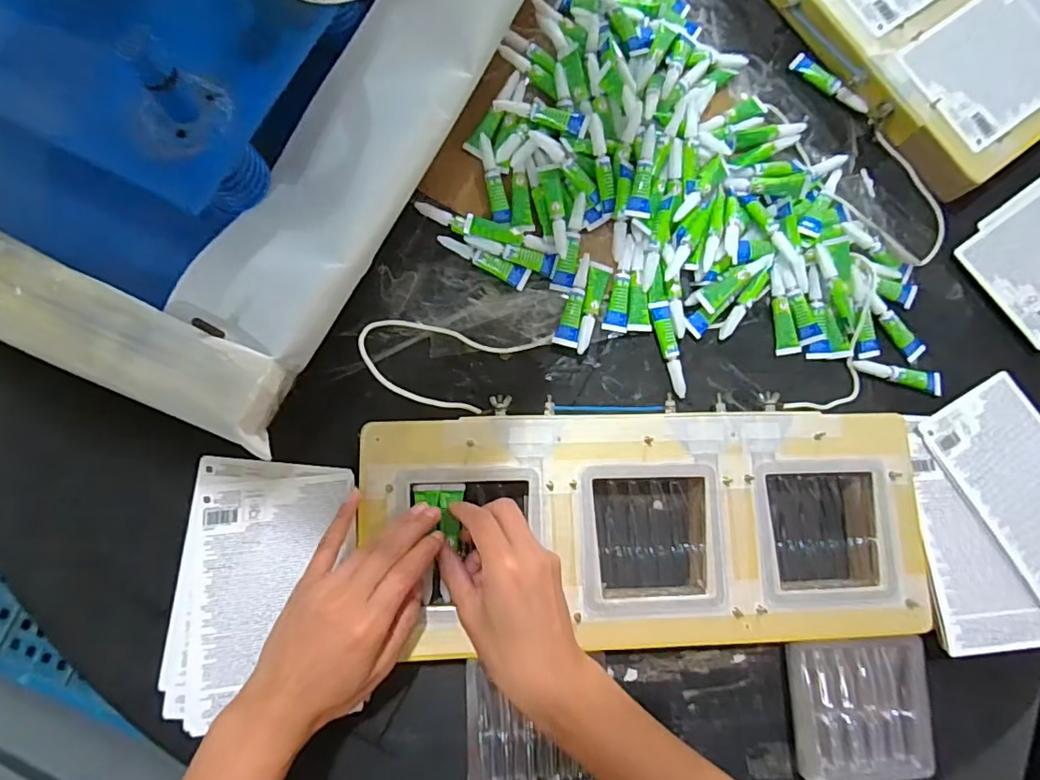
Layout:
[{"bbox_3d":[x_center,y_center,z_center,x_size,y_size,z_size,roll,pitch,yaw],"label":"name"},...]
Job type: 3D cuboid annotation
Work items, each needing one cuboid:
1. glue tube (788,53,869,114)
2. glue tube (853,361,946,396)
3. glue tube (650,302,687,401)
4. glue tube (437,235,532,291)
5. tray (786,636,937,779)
[{"bbox_3d":[0.293,-0.289,0.529,0.015,0.017,0.083,-40,86,-11],"label":"glue tube"},{"bbox_3d":[0.330,-0.012,0.483,0.078,0.007,0.019,12,79,-3],"label":"glue tube"},{"bbox_3d":[0.128,-0.035,0.471,0.016,0.008,0.082,-14,82,-8],"label":"glue tube"},{"bbox_3d":[-0.032,-0.108,0.471,0.081,0.010,0.018,22,79,-1],"label":"glue tube"},{"bbox_3d":[0.260,0.246,0.432,0.101,0.022,0.105,-3,80,-6],"label":"tray"}]

